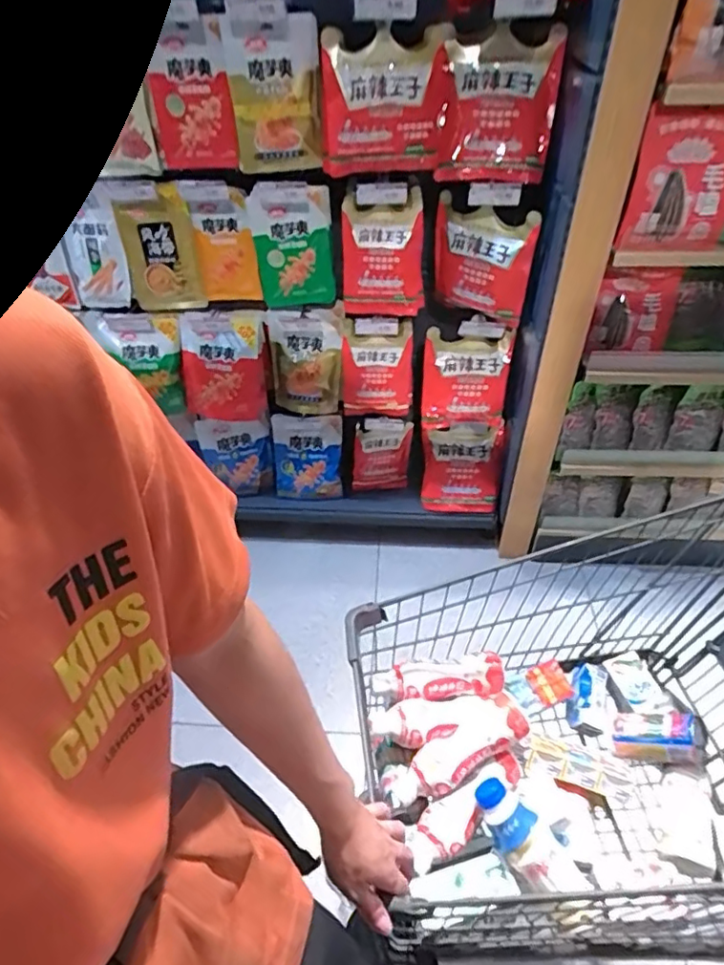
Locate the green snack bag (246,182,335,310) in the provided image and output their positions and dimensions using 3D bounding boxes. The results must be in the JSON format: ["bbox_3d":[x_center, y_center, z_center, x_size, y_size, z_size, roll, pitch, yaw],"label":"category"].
[{"bbox_3d":[-0.163,-0.532,1.333,0.183,0.304,0.058,5,50,9],"label":"green snack bag"}]

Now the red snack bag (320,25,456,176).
[{"bbox_3d":[0.054,-0.743,1.156,0.256,0.243,0.078,-7,41,-9],"label":"red snack bag"}]

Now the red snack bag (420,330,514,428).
[{"bbox_3d":[0.268,-0.257,1.514,0.211,0.260,0.058,2,43,6],"label":"red snack bag"}]

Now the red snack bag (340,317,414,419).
[{"bbox_3d":[0.036,-0.292,1.517,0.180,0.271,0.027,4,43,8],"label":"red snack bag"}]

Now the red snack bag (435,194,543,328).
[{"bbox_3d":[0.273,-0.507,1.343,0.221,0.244,0.055,24,49,27],"label":"red snack bag"}]

